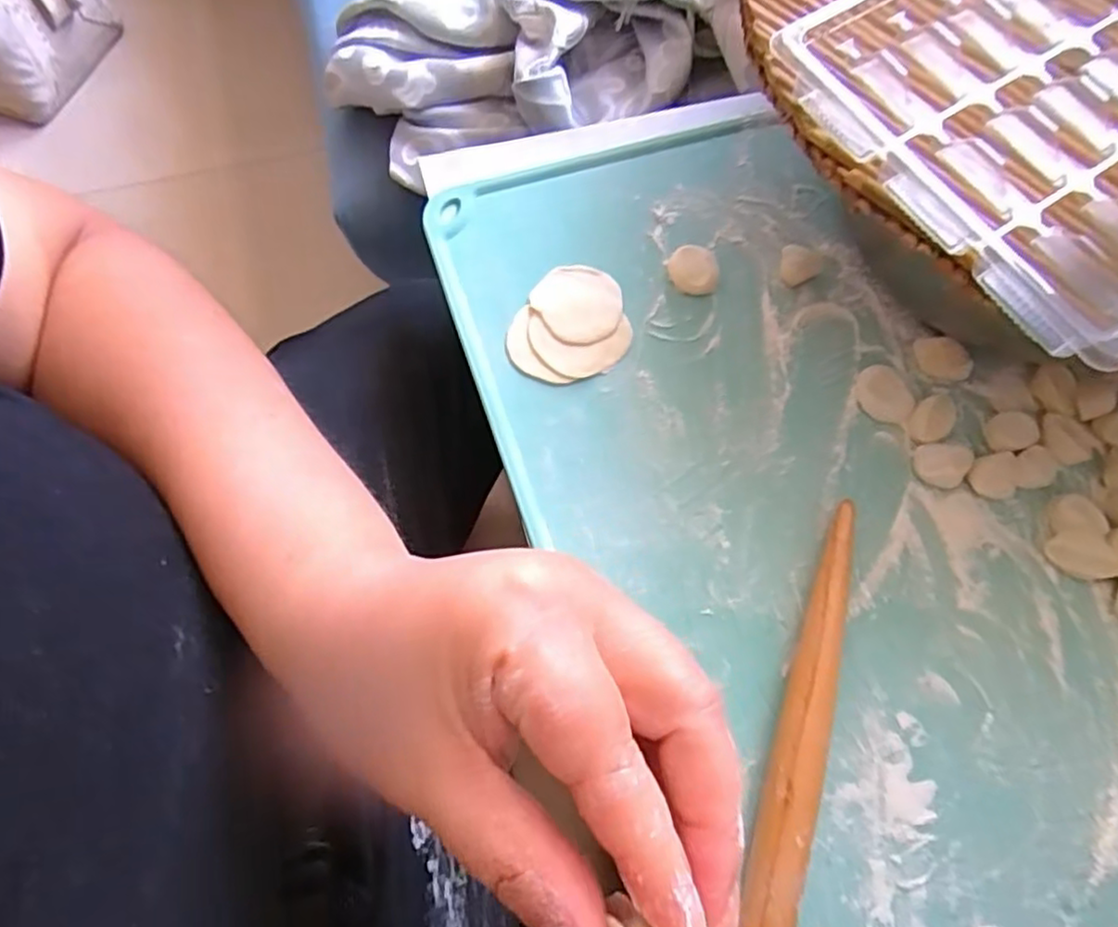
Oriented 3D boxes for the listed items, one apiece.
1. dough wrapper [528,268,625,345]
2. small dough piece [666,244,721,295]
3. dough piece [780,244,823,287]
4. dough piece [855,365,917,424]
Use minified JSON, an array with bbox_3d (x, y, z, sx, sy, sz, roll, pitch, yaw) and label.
[{"bbox_3d":[0.014,-0.103,0.432,0.053,0.004,0.056,1,71,-2],"label":"dough wrapper"},{"bbox_3d":[0.088,-0.126,0.438,0.033,0.010,0.031,1,71,-2],"label":"small dough piece"},{"bbox_3d":[0.158,-0.128,0.442,0.027,0.008,0.026,12,71,2],"label":"dough piece"},{"bbox_3d":[0.200,-0.042,0.415,0.034,0.010,0.030,26,72,6],"label":"dough piece"}]

